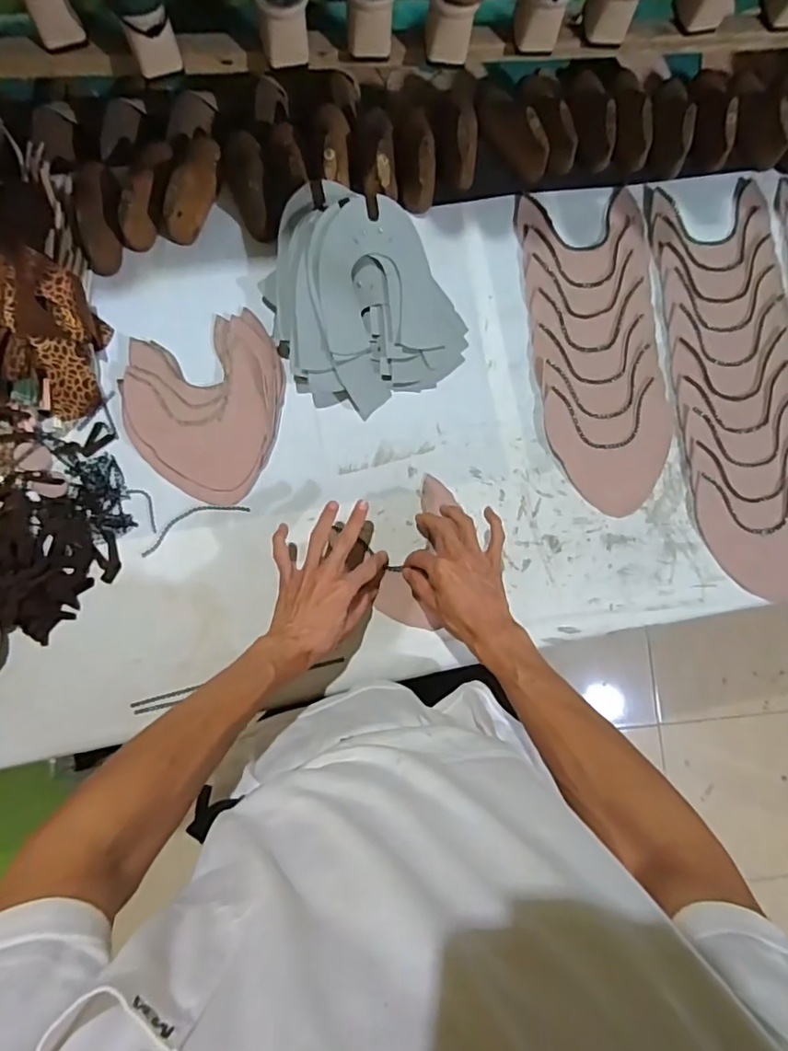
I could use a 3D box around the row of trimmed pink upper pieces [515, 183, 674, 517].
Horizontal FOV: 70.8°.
[{"bbox_3d":[0.262,-0.225,0.710,0.161,0.007,0.407,-6,84,-3],"label":"row of trimmed pink upper pieces"}]

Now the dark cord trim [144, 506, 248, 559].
[{"bbox_3d":[-0.238,-0.004,0.653,0.131,0.004,0.030,-25,86,-5],"label":"dark cord trim"}]

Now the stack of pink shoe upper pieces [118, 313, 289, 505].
[{"bbox_3d":[-0.230,-0.148,0.666,0.181,0.019,0.223,12,84,-2],"label":"stack of pink shoe upper pieces"}]

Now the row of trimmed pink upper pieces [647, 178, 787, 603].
[{"bbox_3d":[0.445,-0.178,0.720,0.162,0.015,0.524,-6,84,-3],"label":"row of trimmed pink upper pieces"}]

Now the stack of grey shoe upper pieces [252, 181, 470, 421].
[{"bbox_3d":[-0.050,-0.266,0.652,0.203,0.092,0.249,-32,87,-6],"label":"stack of grey shoe upper pieces"}]

